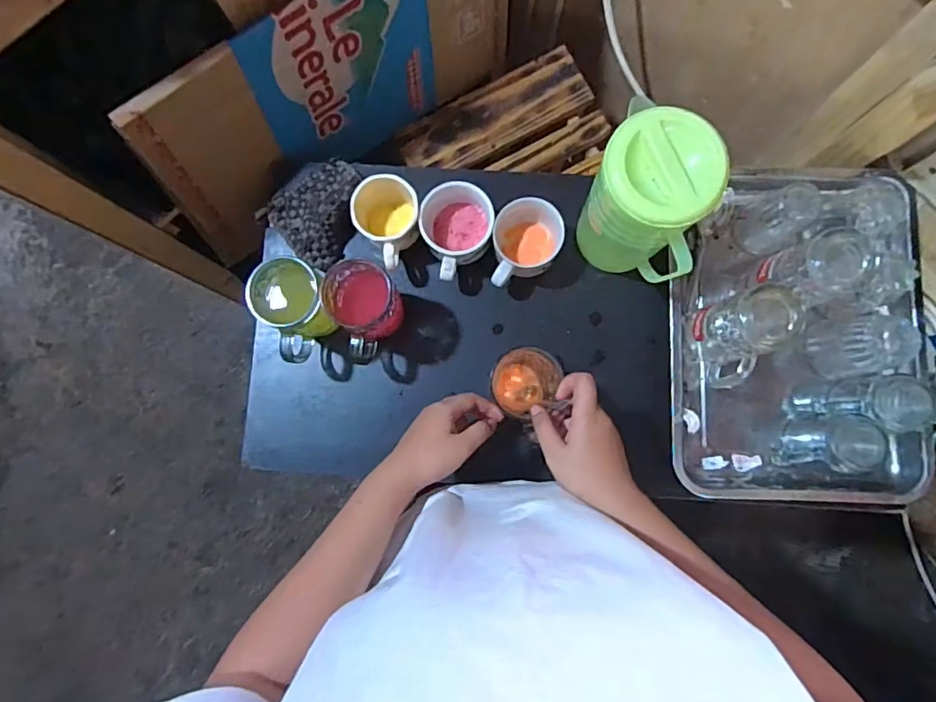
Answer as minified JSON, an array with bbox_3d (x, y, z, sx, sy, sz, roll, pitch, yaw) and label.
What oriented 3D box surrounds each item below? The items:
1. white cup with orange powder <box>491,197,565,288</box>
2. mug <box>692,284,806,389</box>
[{"bbox_3d":[0.071,-0.130,0.648,0.080,0.066,0.108,2,85,3],"label":"white cup with orange powder"},{"bbox_3d":[0.306,-0.015,0.599,0.074,0.121,0.093,-16,84,1],"label":"mug"}]

